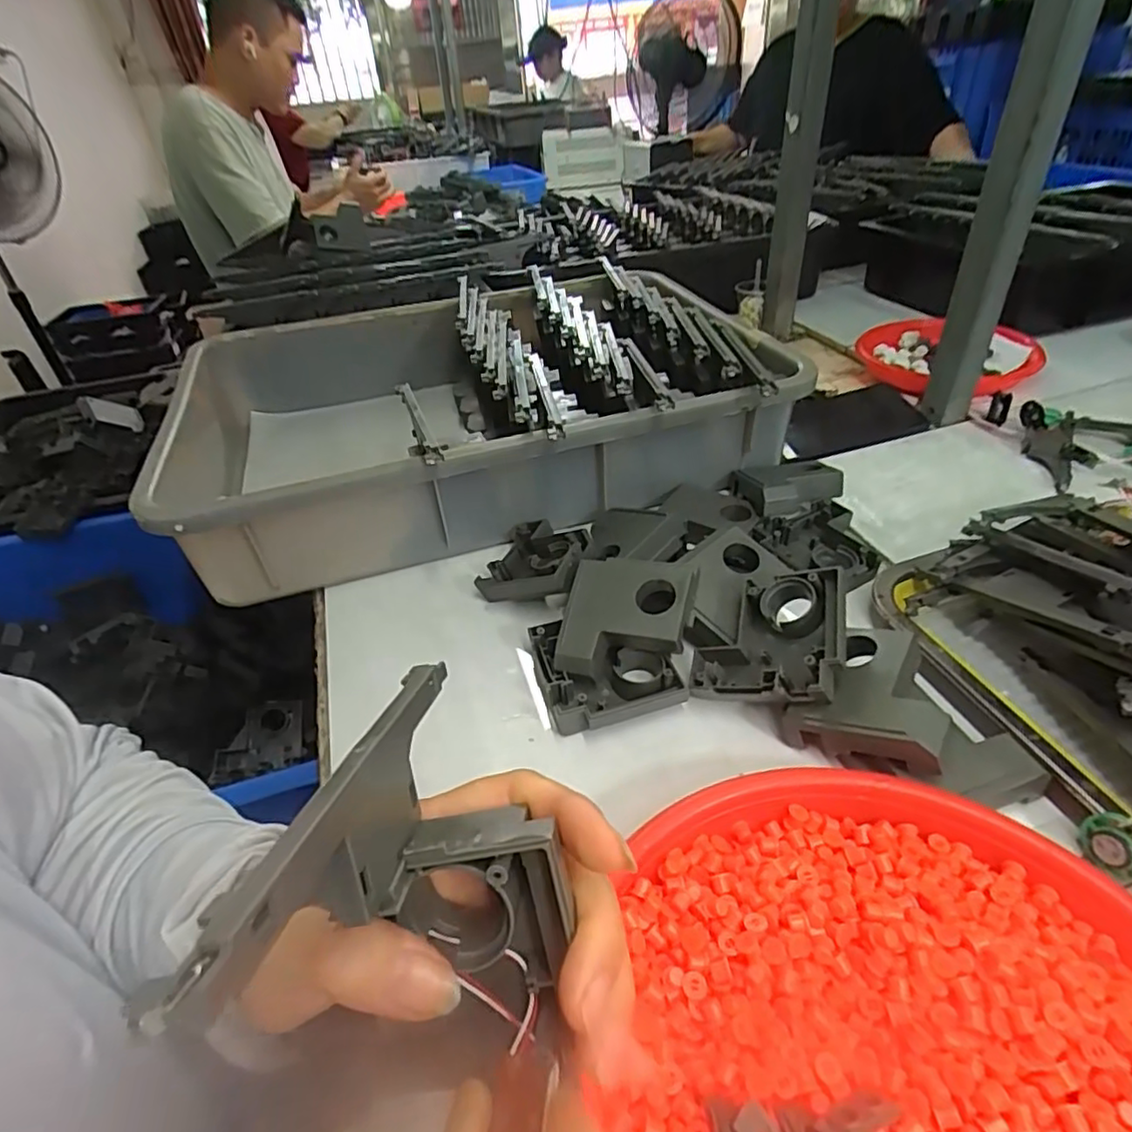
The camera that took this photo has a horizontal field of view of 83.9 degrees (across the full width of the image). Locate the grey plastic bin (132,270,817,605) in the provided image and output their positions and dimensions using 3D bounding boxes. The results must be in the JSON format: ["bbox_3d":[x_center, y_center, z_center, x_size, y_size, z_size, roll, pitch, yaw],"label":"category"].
[{"bbox_3d":[-0.088,-0.143,0.600,0.494,0.131,0.395,-17,40,-13],"label":"grey plastic bin"}]

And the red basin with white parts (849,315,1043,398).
[{"bbox_3d":[0.415,-0.233,0.695,0.133,0.034,0.176,-26,43,-22],"label":"red basin with white parts"}]

